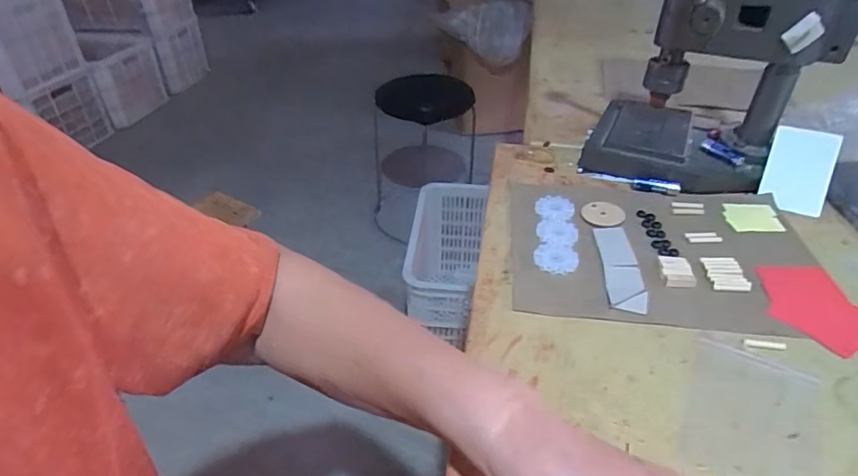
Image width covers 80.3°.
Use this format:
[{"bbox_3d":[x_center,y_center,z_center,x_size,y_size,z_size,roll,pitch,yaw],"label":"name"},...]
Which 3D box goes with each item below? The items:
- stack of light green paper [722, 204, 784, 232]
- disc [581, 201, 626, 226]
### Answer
[{"bbox_3d":[0.329,-0.021,0.520,0.051,0.004,0.046,2,41,5],"label":"stack of light green paper"},{"bbox_3d":[0.178,-0.025,0.522,0.042,0.004,0.042,0,36,0],"label":"disc"}]

